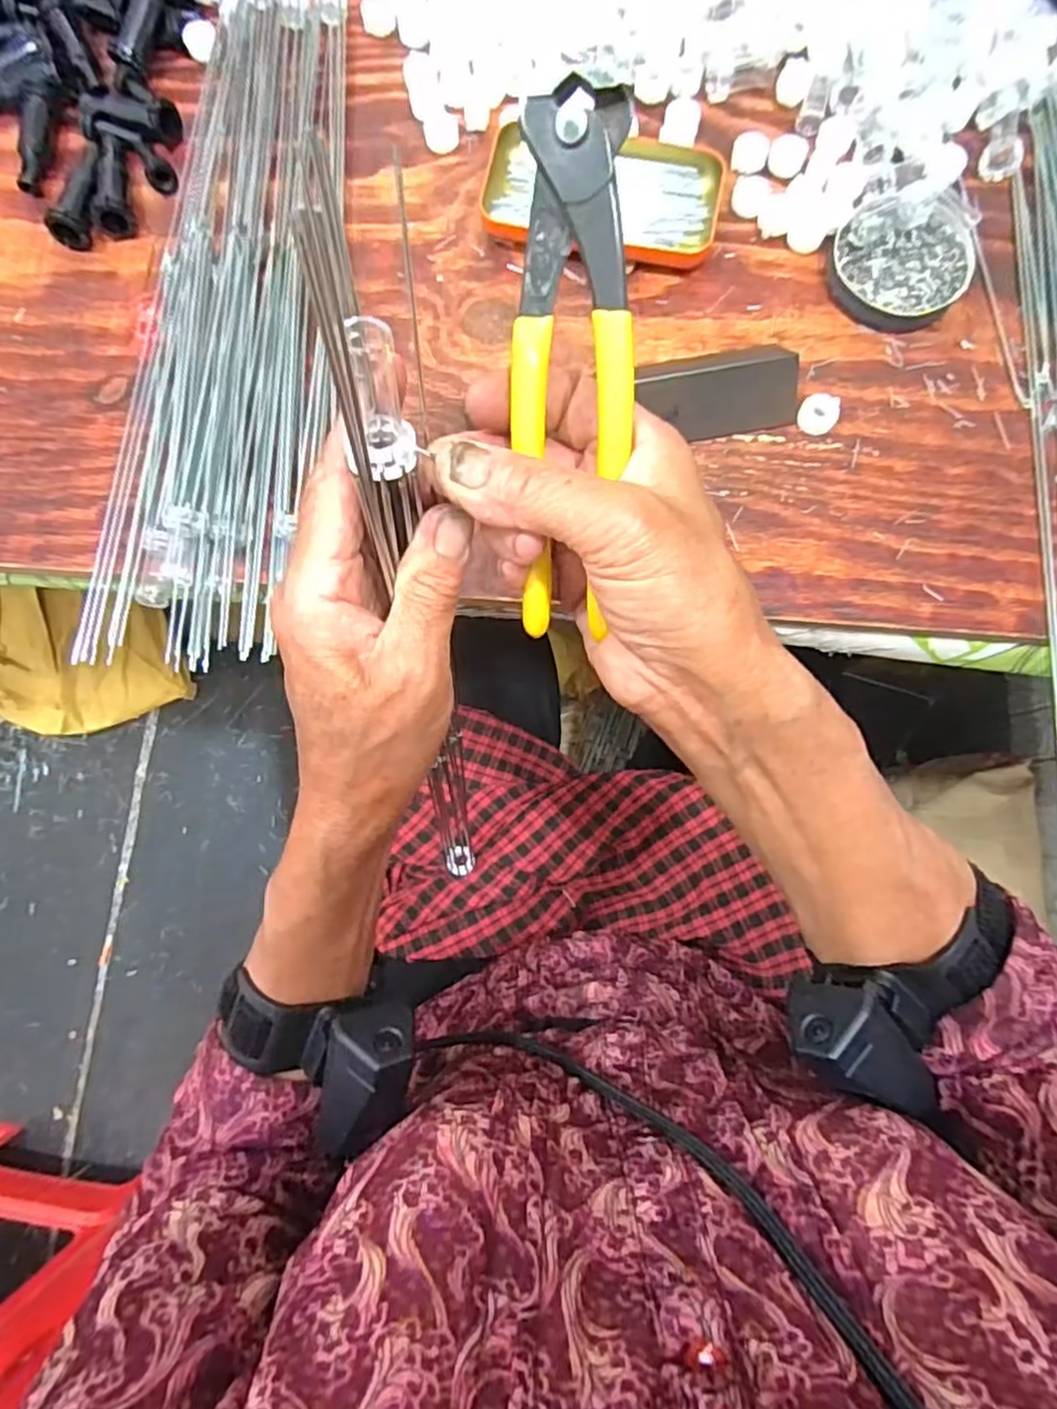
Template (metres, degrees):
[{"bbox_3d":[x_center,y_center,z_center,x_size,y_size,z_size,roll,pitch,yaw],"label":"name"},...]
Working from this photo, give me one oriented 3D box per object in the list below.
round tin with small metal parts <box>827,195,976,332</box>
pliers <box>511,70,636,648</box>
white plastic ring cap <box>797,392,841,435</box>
[{"bbox_3d":[0.228,-0.267,0.412,0.083,0.013,0.079,0,81,1],"label":"round tin with small metal parts"},{"bbox_3d":[0.014,-0.103,0.226,0.039,0.011,0.161,3,111,2],"label":"pliers"},{"bbox_3d":[0.173,-0.173,0.403,0.023,0.011,0.022,0,81,1],"label":"white plastic ring cap"}]

